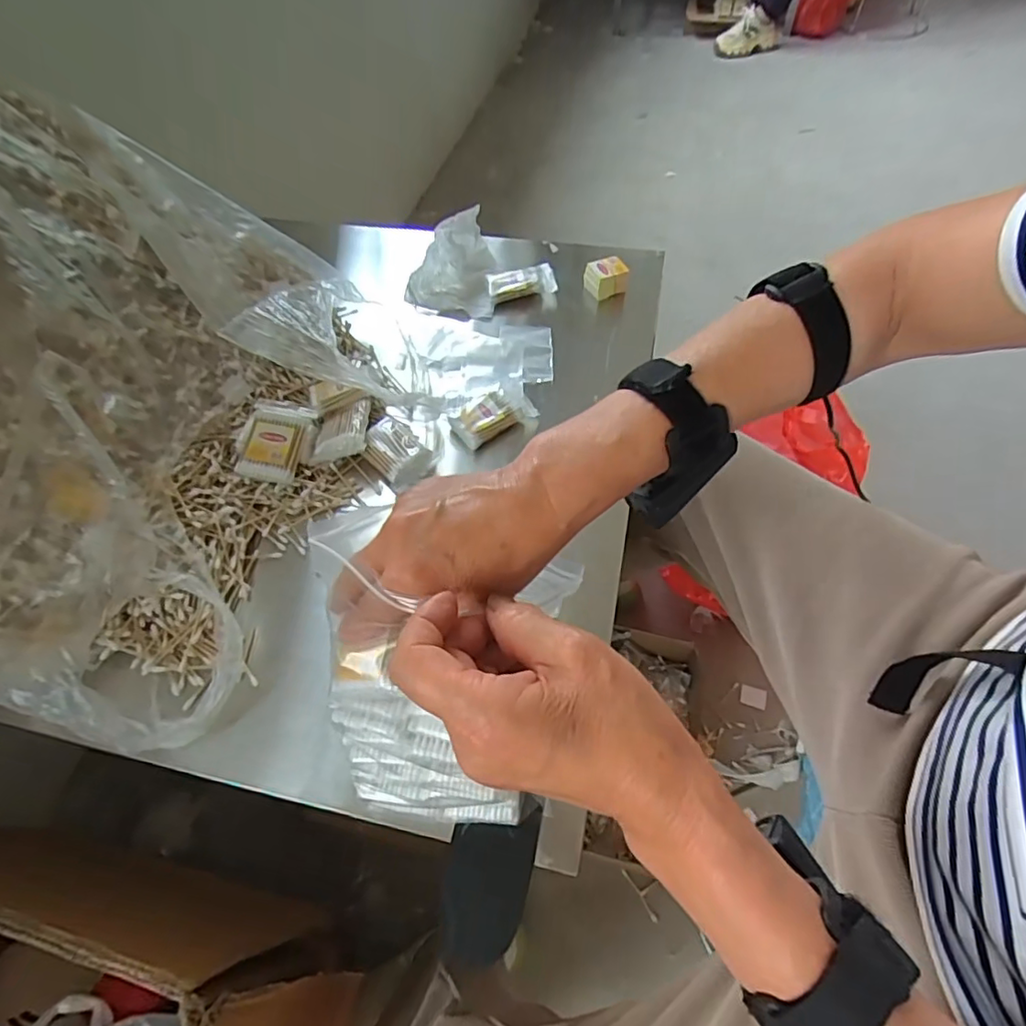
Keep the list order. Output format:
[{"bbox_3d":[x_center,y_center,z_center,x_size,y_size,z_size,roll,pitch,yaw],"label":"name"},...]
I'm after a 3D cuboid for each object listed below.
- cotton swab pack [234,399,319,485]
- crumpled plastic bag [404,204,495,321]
[{"bbox_3d":[-0.254,-0.078,0.605,0.065,0.024,0.090,11,68,-1],"label":"cotton swab pack"},{"bbox_3d":[-0.087,-0.341,0.782,0.118,0.064,0.149,-2,55,3],"label":"crumpled plastic bag"}]

